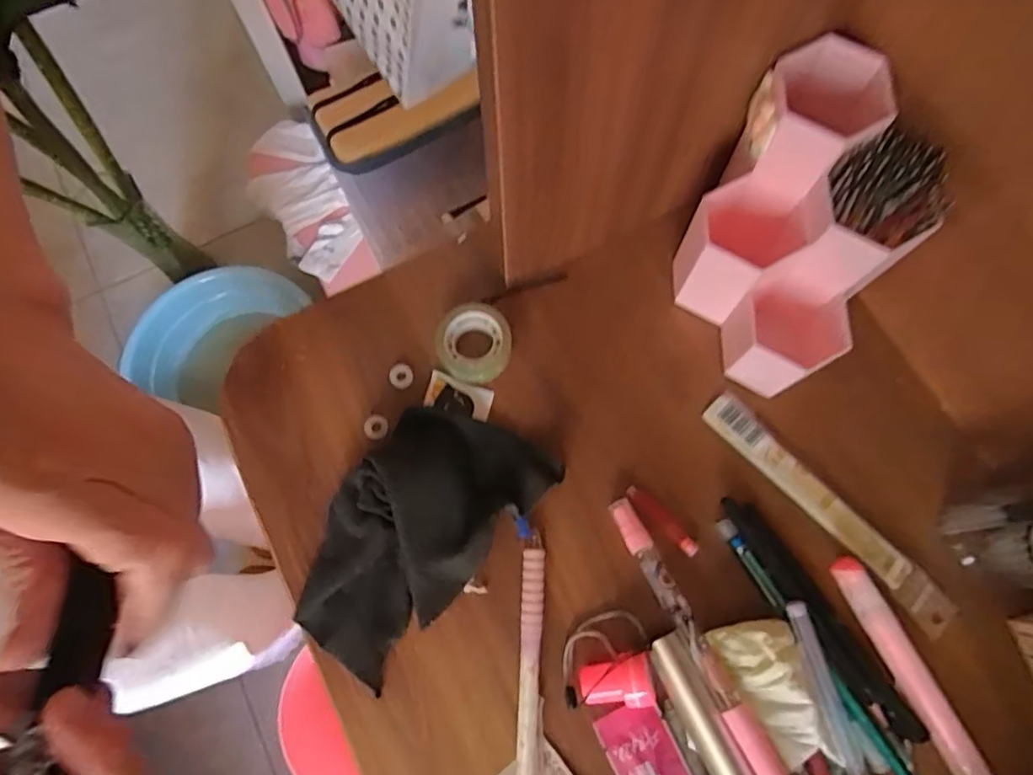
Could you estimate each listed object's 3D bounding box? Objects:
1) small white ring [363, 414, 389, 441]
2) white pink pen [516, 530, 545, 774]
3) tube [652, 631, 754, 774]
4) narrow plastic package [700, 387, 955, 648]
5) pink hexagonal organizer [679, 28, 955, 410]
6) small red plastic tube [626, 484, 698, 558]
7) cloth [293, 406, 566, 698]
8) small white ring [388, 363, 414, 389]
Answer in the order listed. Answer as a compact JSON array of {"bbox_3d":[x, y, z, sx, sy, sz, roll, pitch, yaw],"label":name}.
[{"bbox_3d":[-0.087,0.024,0.373,0.015,0.004,0.015,0,74,1],"label":"small white ring"},{"bbox_3d":[0.007,0.146,0.333,0.012,0.010,0.129,3,74,1],"label":"white pink pen"},{"bbox_3d":[0.098,0.173,0.310,0.017,0.016,0.090,-23,75,-6],"label":"tube"},{"bbox_3d":[0.183,0.071,0.357,0.025,0.008,0.174,-42,78,-11],"label":"narrow plastic package"},{"bbox_3d":[0.161,-0.086,0.350,0.113,0.119,0.139,32,77,9],"label":"pink hexagonal organizer"},{"bbox_3d":[0.087,0.078,0.359,0.012,0.007,0.052,-43,78,-11],"label":"small red plastic tube"},{"bbox_3d":[-0.058,0.079,0.340,0.088,0.033,0.157,37,77,10],"label":"cloth"},{"bbox_3d":[-0.073,-0.007,0.383,0.015,0.004,0.016,0,74,1],"label":"small white ring"}]

